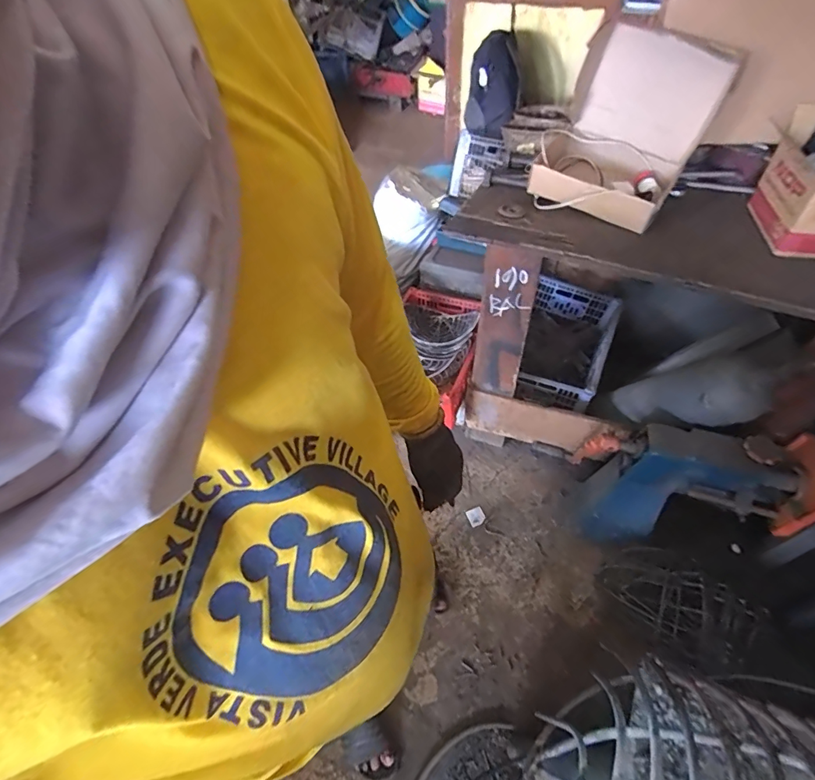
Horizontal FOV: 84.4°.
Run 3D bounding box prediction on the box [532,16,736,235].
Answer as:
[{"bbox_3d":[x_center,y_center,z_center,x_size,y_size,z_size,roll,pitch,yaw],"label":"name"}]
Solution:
[{"bbox_3d":[0.444,-0.532,0.926,0.294,0.266,0.239,25,57,21],"label":"box"}]

